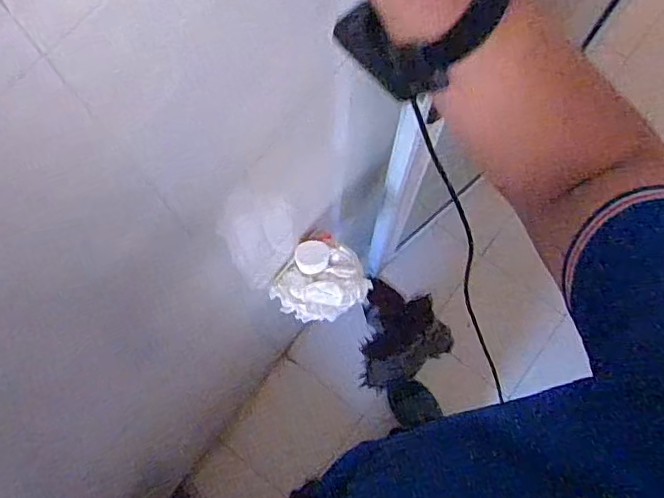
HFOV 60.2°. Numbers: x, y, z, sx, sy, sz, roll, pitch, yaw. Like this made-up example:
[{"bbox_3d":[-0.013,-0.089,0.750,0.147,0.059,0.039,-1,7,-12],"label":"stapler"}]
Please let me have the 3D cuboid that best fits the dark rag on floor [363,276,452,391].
[{"bbox_3d":[0.230,0.272,1.742,0.258,0.017,0.307,8,90,2],"label":"dark rag on floor"}]

